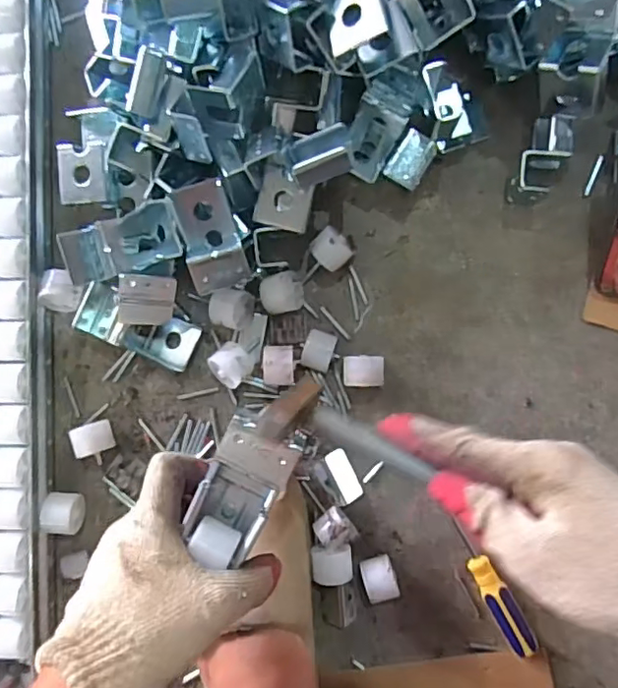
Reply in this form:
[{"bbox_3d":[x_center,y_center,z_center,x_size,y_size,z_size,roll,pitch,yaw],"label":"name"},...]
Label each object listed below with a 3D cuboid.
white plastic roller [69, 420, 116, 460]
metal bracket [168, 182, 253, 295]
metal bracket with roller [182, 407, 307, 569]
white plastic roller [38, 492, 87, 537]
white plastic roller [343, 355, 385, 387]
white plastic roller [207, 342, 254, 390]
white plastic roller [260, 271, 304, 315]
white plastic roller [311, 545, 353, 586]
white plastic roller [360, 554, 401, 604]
[{"bbox_3d":[-0.188,0.083,0.506,0.029,0.031,0.027,-18,87,2],"label":"white plastic roller"},{"bbox_3d":[-0.079,-0.087,0.457,0.045,0.032,0.088,-18,87,2],"label":"metal bracket"},{"bbox_3d":[-0.039,0.083,0.351,0.045,0.049,0.087,28,91,3],"label":"metal bracket with roller"},{"bbox_3d":[-0.216,0.150,0.507,0.030,0.031,0.035,3,88,2],"label":"white plastic roller"},{"bbox_3d":[0.047,0.024,0.498,0.035,0.028,0.027,0,88,2],"label":"white plastic roller"},{"bbox_3d":[-0.067,0.018,0.504,0.035,0.033,0.033,-42,87,0],"label":"white plastic roller"},{"bbox_3d":[-0.023,-0.044,0.503,0.036,0.029,0.034,-15,87,2],"label":"white plastic roller"},{"bbox_3d":[0.020,0.190,0.497,0.034,0.024,0.032,-2,88,2],"label":"white plastic roller"},{"bbox_3d":[0.060,0.197,0.490,0.027,0.035,0.034,-17,87,2],"label":"white plastic roller"}]

